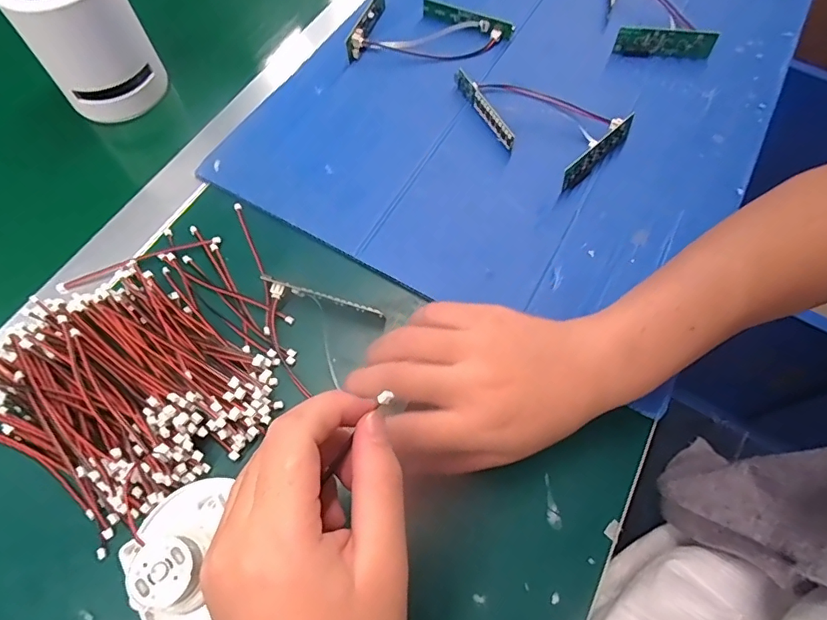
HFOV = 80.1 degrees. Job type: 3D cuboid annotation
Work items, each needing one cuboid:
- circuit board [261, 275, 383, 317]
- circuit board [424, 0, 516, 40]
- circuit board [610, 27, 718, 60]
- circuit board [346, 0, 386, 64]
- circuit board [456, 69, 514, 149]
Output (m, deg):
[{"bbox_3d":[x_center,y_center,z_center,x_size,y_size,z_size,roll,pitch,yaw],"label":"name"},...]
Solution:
[{"bbox_3d":[-0.060,-0.005,0.320,0.080,0.016,0.011,16,66,6],"label":"circuit board"},{"bbox_3d":[0.047,-0.256,0.433,0.084,0.014,0.005,23,50,10],"label":"circuit board"},{"bbox_3d":[0.218,-0.230,0.424,0.084,0.023,0.007,4,45,2],"label":"circuit board"},{"bbox_3d":[-0.039,-0.252,0.427,0.012,0.019,0.082,19,66,7],"label":"circuit board"},{"bbox_3d":[0.056,-0.160,0.389,0.006,0.018,0.081,-25,68,-12],"label":"circuit board"}]

